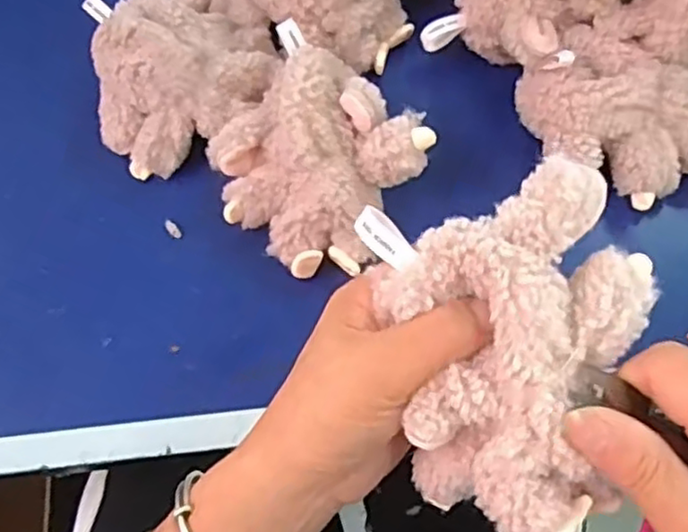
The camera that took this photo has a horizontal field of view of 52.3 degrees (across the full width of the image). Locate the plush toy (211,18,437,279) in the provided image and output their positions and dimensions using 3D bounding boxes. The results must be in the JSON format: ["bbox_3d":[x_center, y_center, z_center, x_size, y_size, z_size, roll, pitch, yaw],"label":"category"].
[{"bbox_3d":[-0.016,-0.062,0.407,0.114,0.064,0.108,38,71,18],"label":"plush toy"}]

